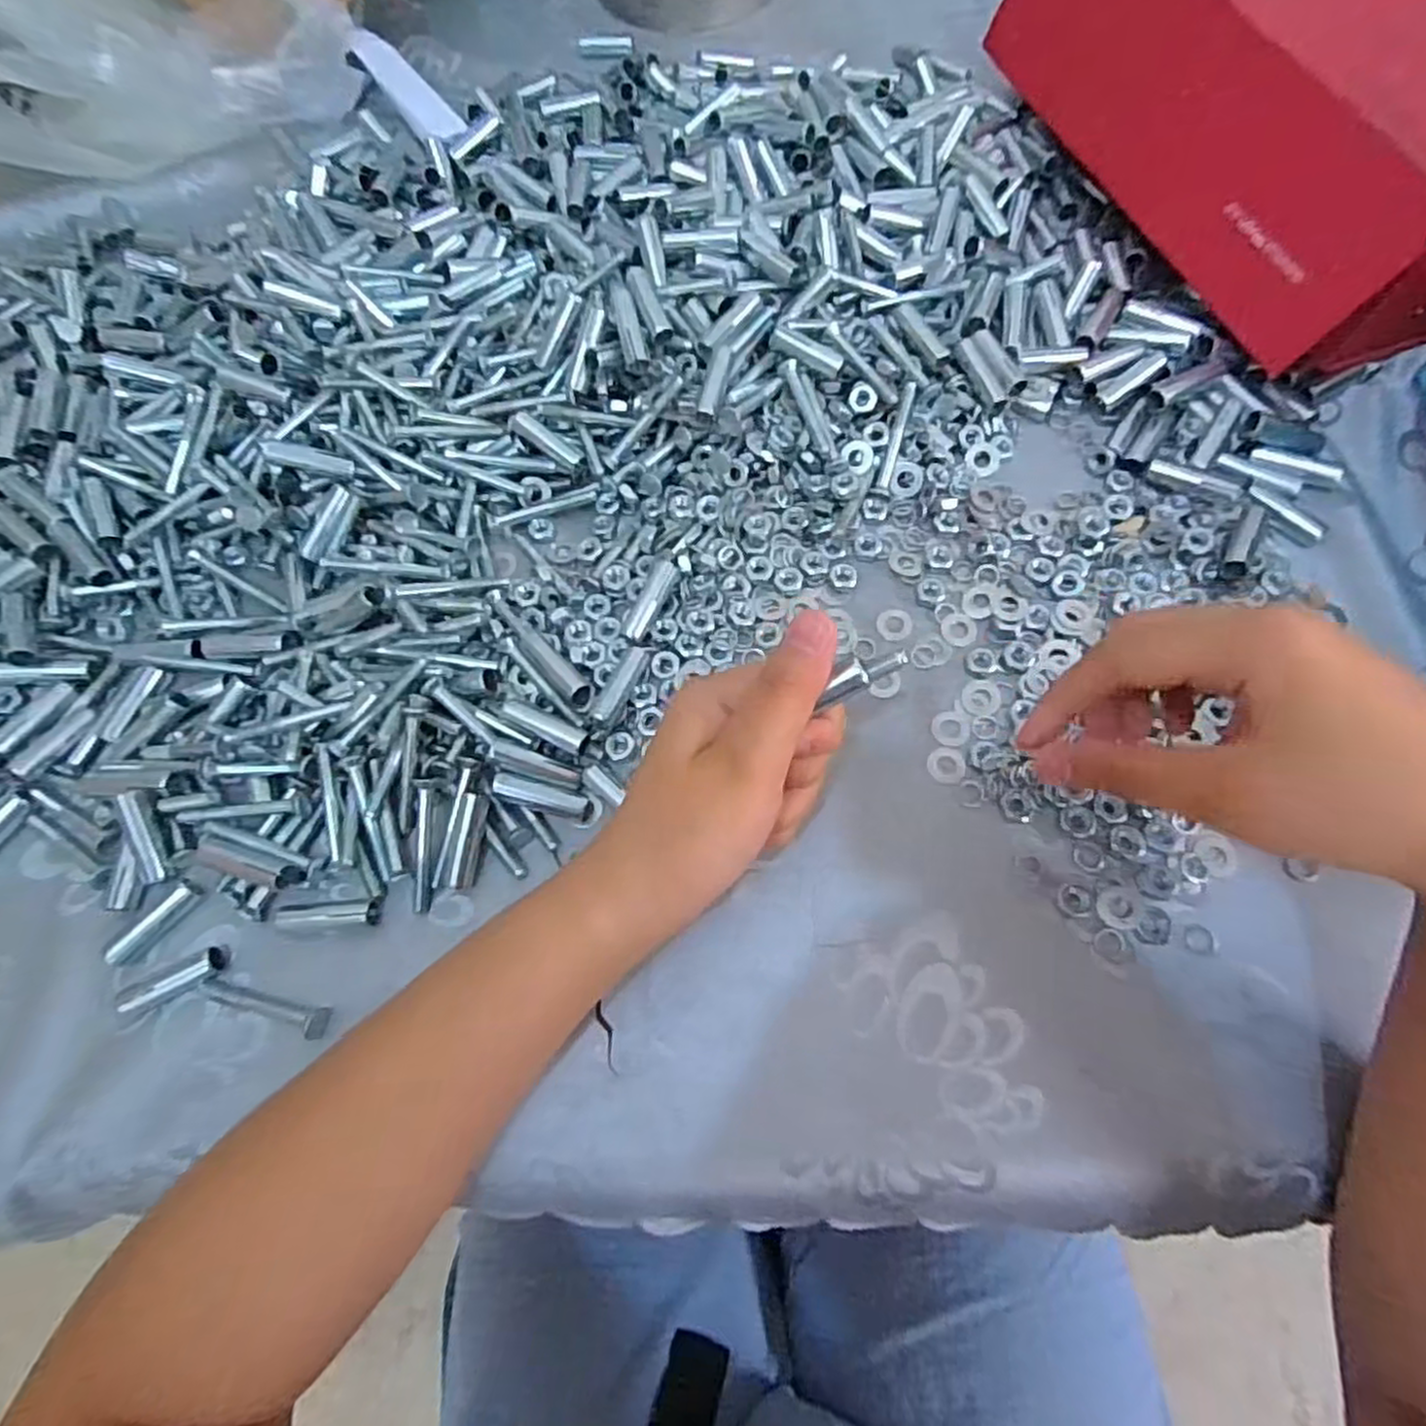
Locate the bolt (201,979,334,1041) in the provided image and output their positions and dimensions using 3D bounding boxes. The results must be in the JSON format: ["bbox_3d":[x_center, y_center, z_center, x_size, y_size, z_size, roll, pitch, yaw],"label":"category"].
[{"bbox_3d":[-0.178,0.117,0.293,0.057,0.011,0.011,10,69,7],"label":"bolt"}]

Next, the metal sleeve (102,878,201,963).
[{"bbox_3d":[-0.232,0.087,0.308,0.010,0.006,0.041,41,76,17],"label":"metal sleeve"}]

